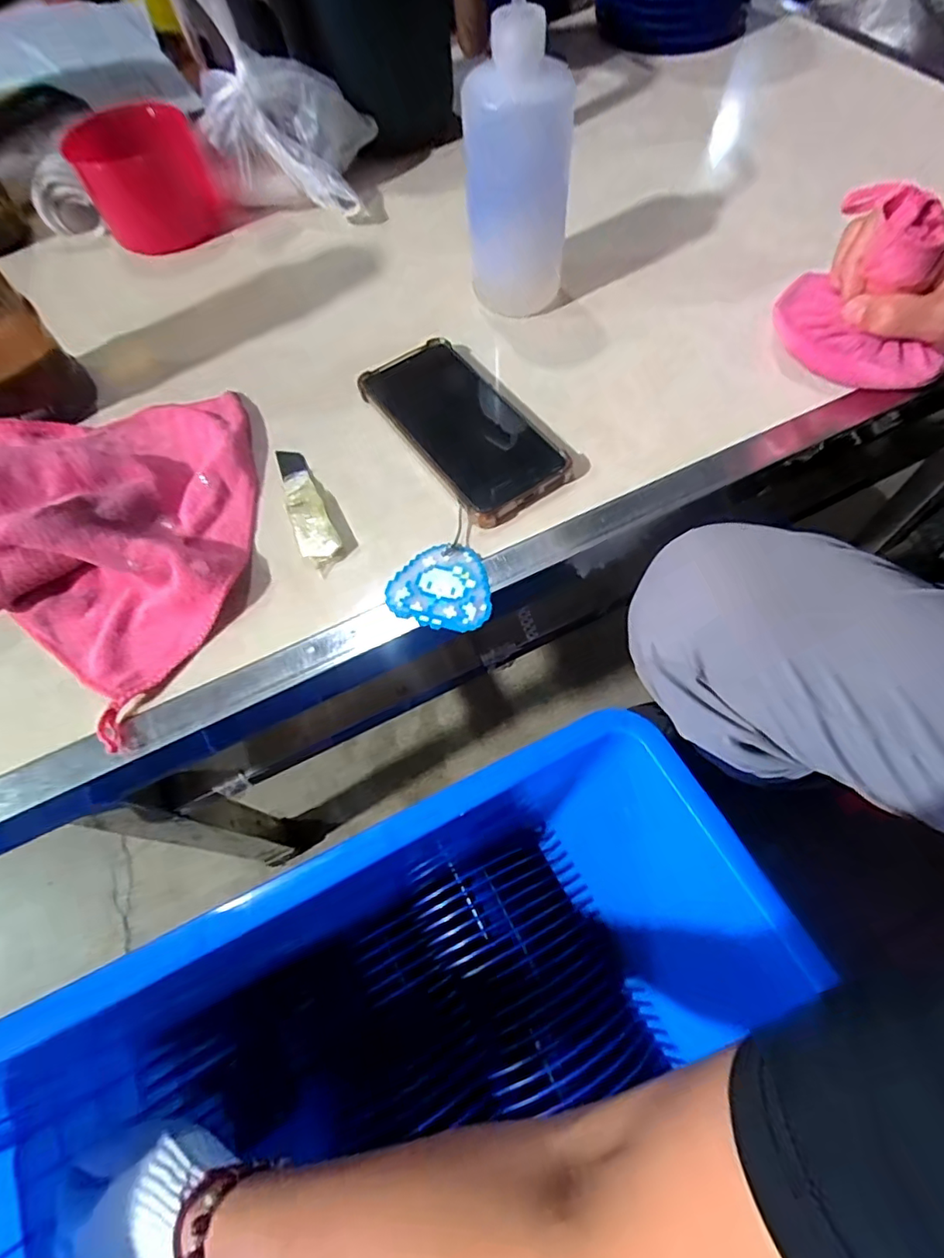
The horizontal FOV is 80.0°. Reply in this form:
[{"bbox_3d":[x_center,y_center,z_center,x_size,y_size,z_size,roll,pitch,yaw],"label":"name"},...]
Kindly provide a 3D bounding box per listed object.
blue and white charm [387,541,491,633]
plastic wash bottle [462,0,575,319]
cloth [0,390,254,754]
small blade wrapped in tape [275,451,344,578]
[{"bbox_3d":[-0.020,-0.027,0.341,0.061,0.007,0.054,3,65,5],"label":"blue and white charm"},{"bbox_3d":[0.032,-0.318,0.373,0.068,0.202,0.075,4,65,5],"label":"plastic wash bottle"},{"bbox_3d":[-0.236,-0.057,0.350,0.191,0.041,0.259,-13,64,-3],"label":"cloth"},{"bbox_3d":[-0.112,-0.084,0.373,0.024,0.009,0.109,-24,66,-8],"label":"small blade wrapped in tape"}]

